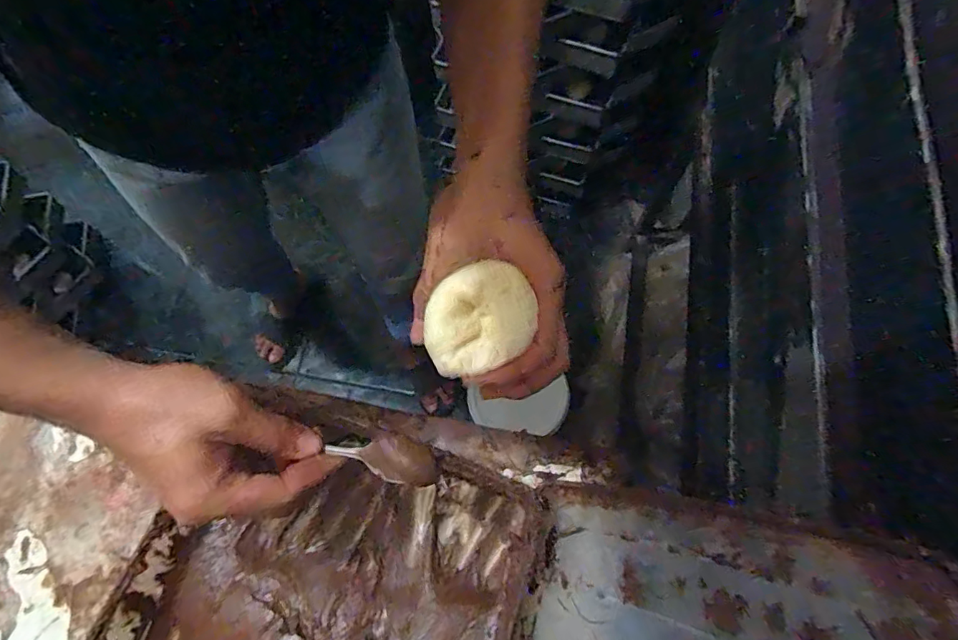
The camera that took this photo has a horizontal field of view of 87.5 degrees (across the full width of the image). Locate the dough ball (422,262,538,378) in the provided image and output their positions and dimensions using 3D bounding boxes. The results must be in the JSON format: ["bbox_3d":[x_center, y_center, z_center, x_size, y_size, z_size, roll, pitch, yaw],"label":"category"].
[{"bbox_3d":[-0.001,0.000,0.278,0.061,0.027,0.049,-19,68,-5],"label":"dough ball"}]

